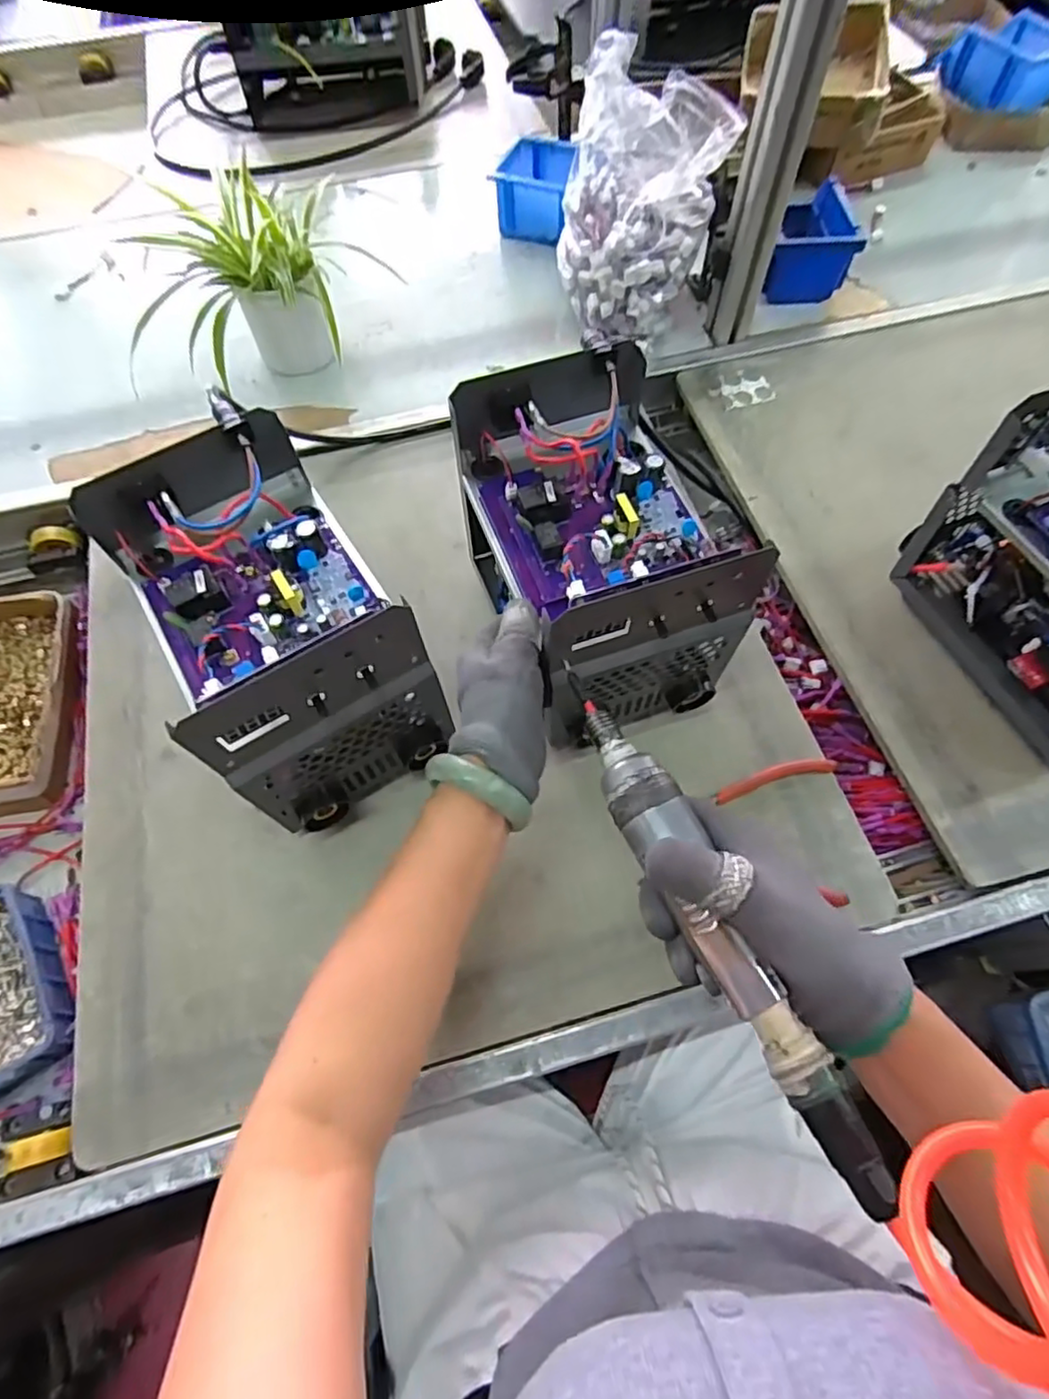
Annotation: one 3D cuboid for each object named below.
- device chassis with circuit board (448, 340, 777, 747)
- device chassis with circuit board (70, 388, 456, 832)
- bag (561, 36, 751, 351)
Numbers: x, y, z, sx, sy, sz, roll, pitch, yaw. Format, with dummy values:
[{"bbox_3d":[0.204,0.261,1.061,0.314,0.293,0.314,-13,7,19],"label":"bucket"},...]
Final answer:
[{"bbox_3d":[0.055,-0.115,0.490,0.146,0.155,0.228,-21,66,-8],"label":"device chassis with circuit board"},{"bbox_3d":[-0.177,-0.047,0.482,0.145,0.189,0.227,-31,68,-12],"label":"device chassis with circuit board"},{"bbox_3d":[0.108,-0.508,0.688,0.163,0.208,0.133,40,72,18],"label":"bag"}]

